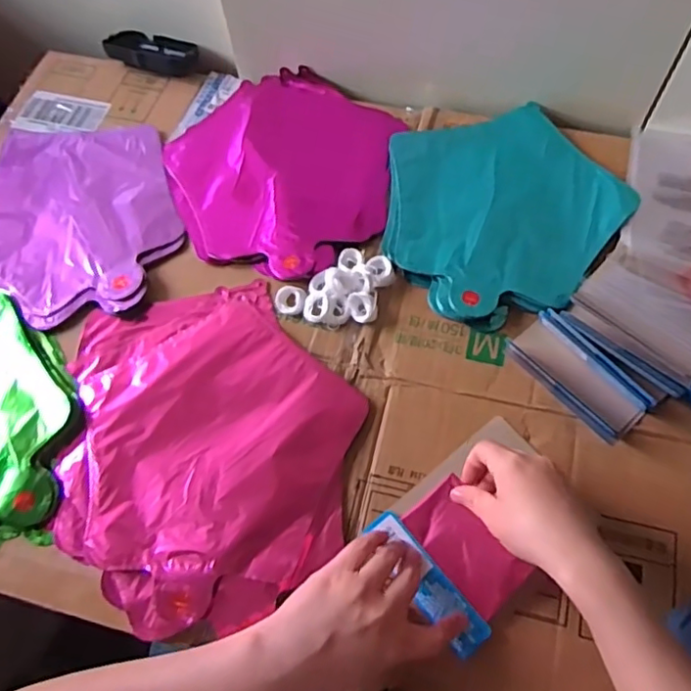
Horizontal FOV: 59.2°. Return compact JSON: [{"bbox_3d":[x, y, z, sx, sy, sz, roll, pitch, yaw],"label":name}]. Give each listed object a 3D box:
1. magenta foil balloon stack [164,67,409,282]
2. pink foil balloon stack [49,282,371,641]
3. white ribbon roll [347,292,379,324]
[{"bbox_3d":[-0.066,-0.188,0.635,0.227,0.020,0.261,9,66,8],"label":"magenta foil balloon stack"},{"bbox_3d":[-0.113,0.078,0.500,0.240,0.012,0.278,-10,64,-1],"label":"pink foil balloon stack"},{"bbox_3d":[0.016,-0.034,0.553,0.025,0.016,0.028,-10,64,-1],"label":"white ribbon roll"}]

